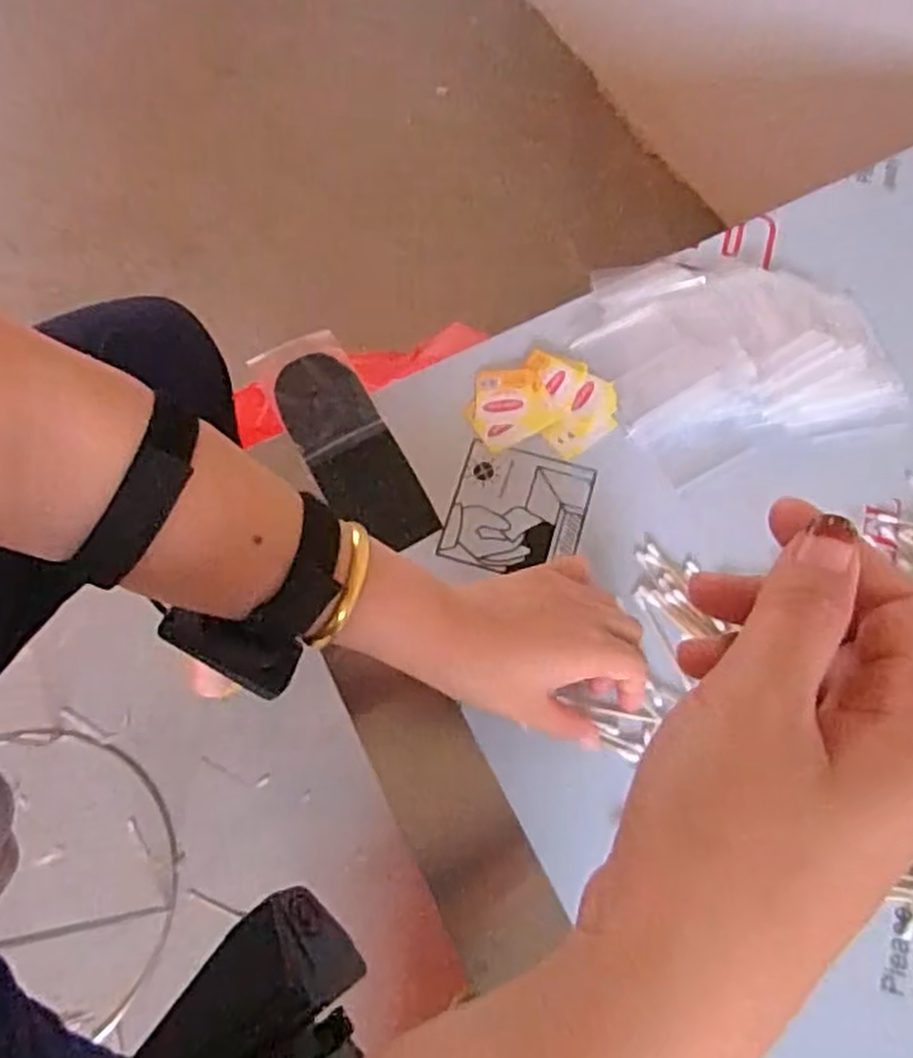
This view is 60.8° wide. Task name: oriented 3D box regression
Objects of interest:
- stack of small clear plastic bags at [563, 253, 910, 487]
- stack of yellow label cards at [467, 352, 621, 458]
[{"bbox_3d":[0.201,-0.135,0.569,0.197,0.015,0.184,-16,68,-6],"label":"stack of small clear plastic bags"},{"bbox_3d":[0.062,-0.092,0.557,0.101,0.009,0.078,3,68,2],"label":"stack of yellow label cards"}]

